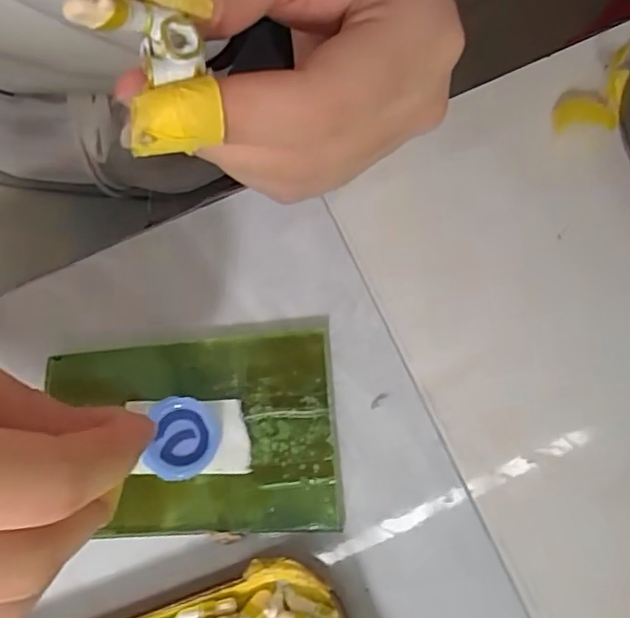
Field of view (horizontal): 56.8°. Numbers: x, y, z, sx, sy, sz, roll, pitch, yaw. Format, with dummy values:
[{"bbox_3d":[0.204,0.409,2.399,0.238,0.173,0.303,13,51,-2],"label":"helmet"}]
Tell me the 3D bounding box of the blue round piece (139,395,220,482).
[{"bbox_3d":[-0.045,0.044,0.199,0.025,0.004,0.026,0,75,2],"label":"blue round piece"}]

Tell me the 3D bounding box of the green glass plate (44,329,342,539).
[{"bbox_3d":[-0.044,0.044,0.204,0.099,0.005,0.067,-5,75,1],"label":"green glass plate"}]

